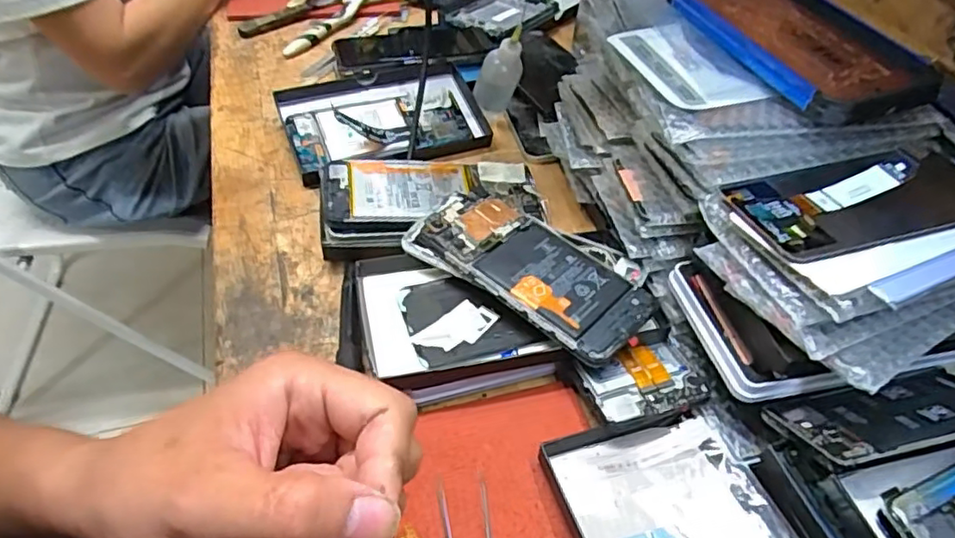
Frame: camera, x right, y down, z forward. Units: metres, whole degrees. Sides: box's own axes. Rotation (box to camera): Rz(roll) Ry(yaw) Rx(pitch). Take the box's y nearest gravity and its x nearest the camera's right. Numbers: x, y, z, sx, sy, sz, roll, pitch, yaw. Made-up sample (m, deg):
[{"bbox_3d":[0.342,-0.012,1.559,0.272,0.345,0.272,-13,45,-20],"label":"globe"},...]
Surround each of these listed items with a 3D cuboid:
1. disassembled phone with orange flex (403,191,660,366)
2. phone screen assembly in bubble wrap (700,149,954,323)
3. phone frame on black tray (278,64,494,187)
[{"bbox_3d":[0.033,-0.002,0.414,0.166,0.013,0.072,33,56,22],"label":"disassembled phone with orange flex"},{"bbox_3d":[0.228,-0.033,0.340,0.166,0.027,0.102,-18,52,-16],"label":"phone screen assembly in bubble wrap"},{"bbox_3d":[-0.084,-0.143,0.574,0.182,0.031,0.115,-16,50,-18],"label":"phone frame on black tray"}]

